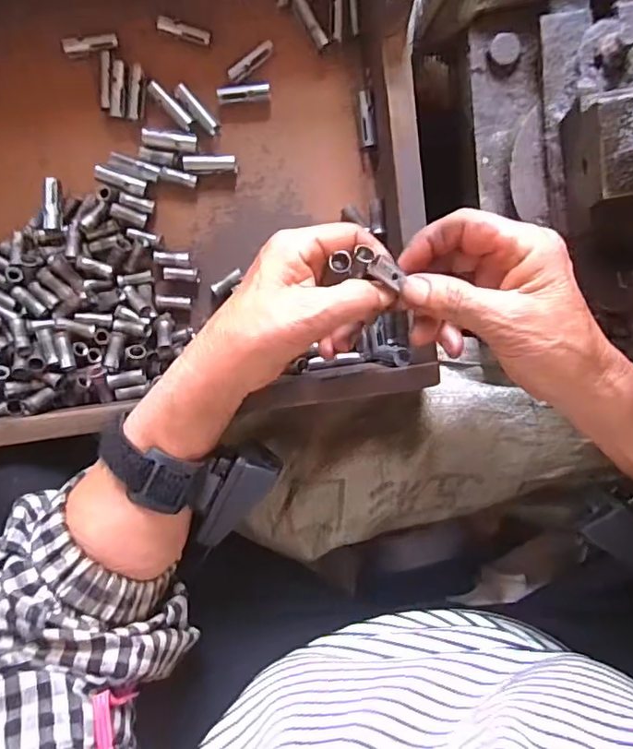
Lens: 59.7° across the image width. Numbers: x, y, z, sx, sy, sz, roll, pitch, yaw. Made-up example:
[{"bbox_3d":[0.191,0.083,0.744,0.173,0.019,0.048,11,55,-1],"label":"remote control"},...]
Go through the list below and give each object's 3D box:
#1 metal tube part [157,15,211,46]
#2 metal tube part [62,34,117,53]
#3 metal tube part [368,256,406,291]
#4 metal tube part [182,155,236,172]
[{"bbox_3d":[-0.090,-0.234,0.376,0.036,0.005,0.009,13,98,-13],"label":"metal tube part"},{"bbox_3d":[-0.154,-0.226,0.378,0.035,0.011,0.009,-10,96,6],"label":"metal tube part"},{"bbox_3d":[0.038,-0.055,0.299,0.020,0.006,0.011,39,98,-1],"label":"metal tube part"},{"bbox_3d":[-0.075,-0.149,0.389,0.035,0.009,0.009,-2,97,5],"label":"metal tube part"}]

